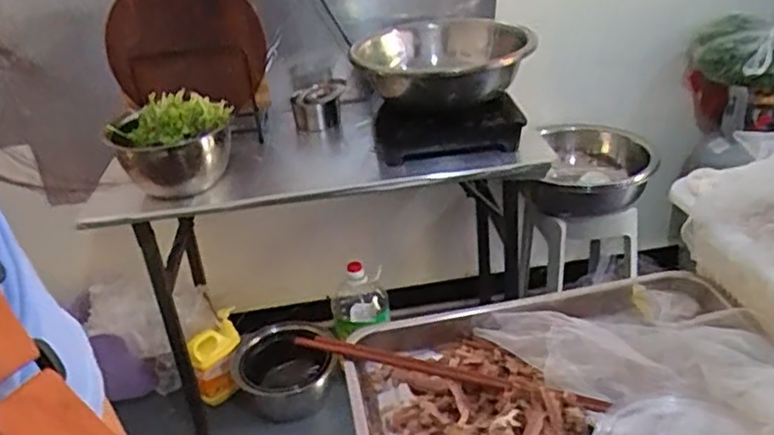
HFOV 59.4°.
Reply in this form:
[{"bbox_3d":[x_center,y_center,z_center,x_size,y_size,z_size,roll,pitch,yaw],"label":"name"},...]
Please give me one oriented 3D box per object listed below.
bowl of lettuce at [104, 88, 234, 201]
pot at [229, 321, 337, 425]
[{"bbox_3d":[-0.454,-0.154,1.447,0.237,0.153,0.236,-5,29,3],"label":"bowl of lettuce"},{"bbox_3d":[-0.274,0.411,1.808,0.261,0.161,0.220,-2,30,9],"label":"pot"}]

